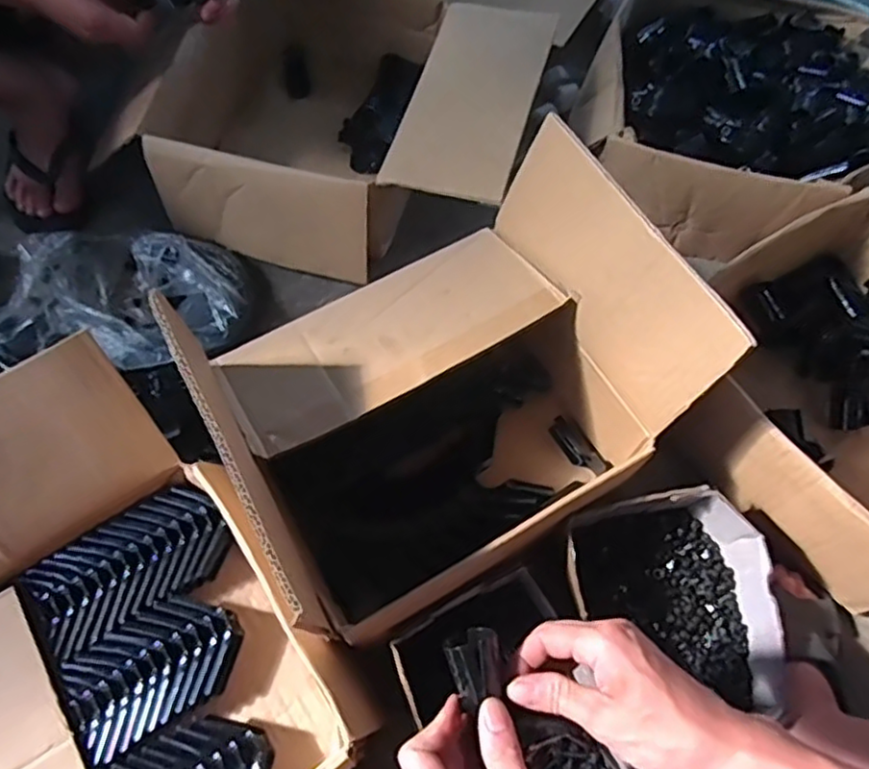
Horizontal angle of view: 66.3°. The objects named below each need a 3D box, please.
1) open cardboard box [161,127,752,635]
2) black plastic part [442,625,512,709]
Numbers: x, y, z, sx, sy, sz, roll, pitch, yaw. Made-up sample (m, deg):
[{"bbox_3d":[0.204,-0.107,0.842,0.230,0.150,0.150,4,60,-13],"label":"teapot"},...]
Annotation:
[{"bbox_3d":[0.012,0.008,0.591,0.358,0.246,0.267,-28,68,-12],"label":"open cardboard box"},{"bbox_3d":[0.029,0.177,0.421,0.035,0.022,0.042,-23,67,-11],"label":"black plastic part"}]

